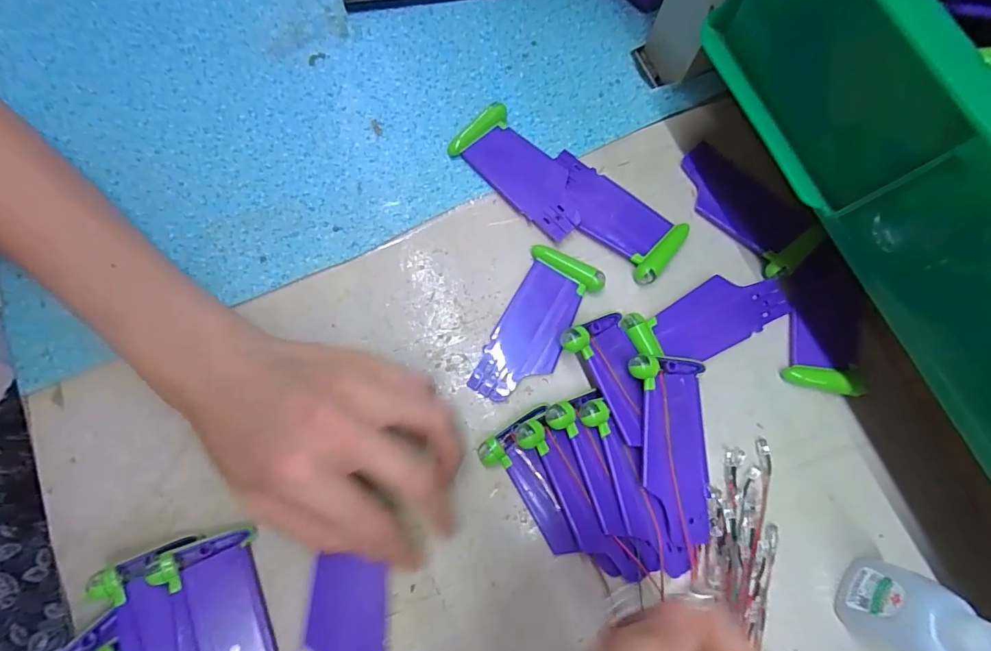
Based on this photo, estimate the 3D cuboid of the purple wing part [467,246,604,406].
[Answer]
[{"bbox_3d":[0.022,0.001,0.256,0.040,0.009,0.089,25,77,6],"label":"purple wing part"}]

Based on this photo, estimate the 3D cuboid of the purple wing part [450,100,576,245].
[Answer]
[{"bbox_3d":[0.016,-0.092,0.278,0.089,0.009,0.039,42,79,9],"label":"purple wing part"}]

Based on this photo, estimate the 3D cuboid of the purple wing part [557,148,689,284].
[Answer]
[{"bbox_3d":[0.066,-0.065,0.272,0.087,0.007,0.041,37,78,8],"label":"purple wing part"}]

